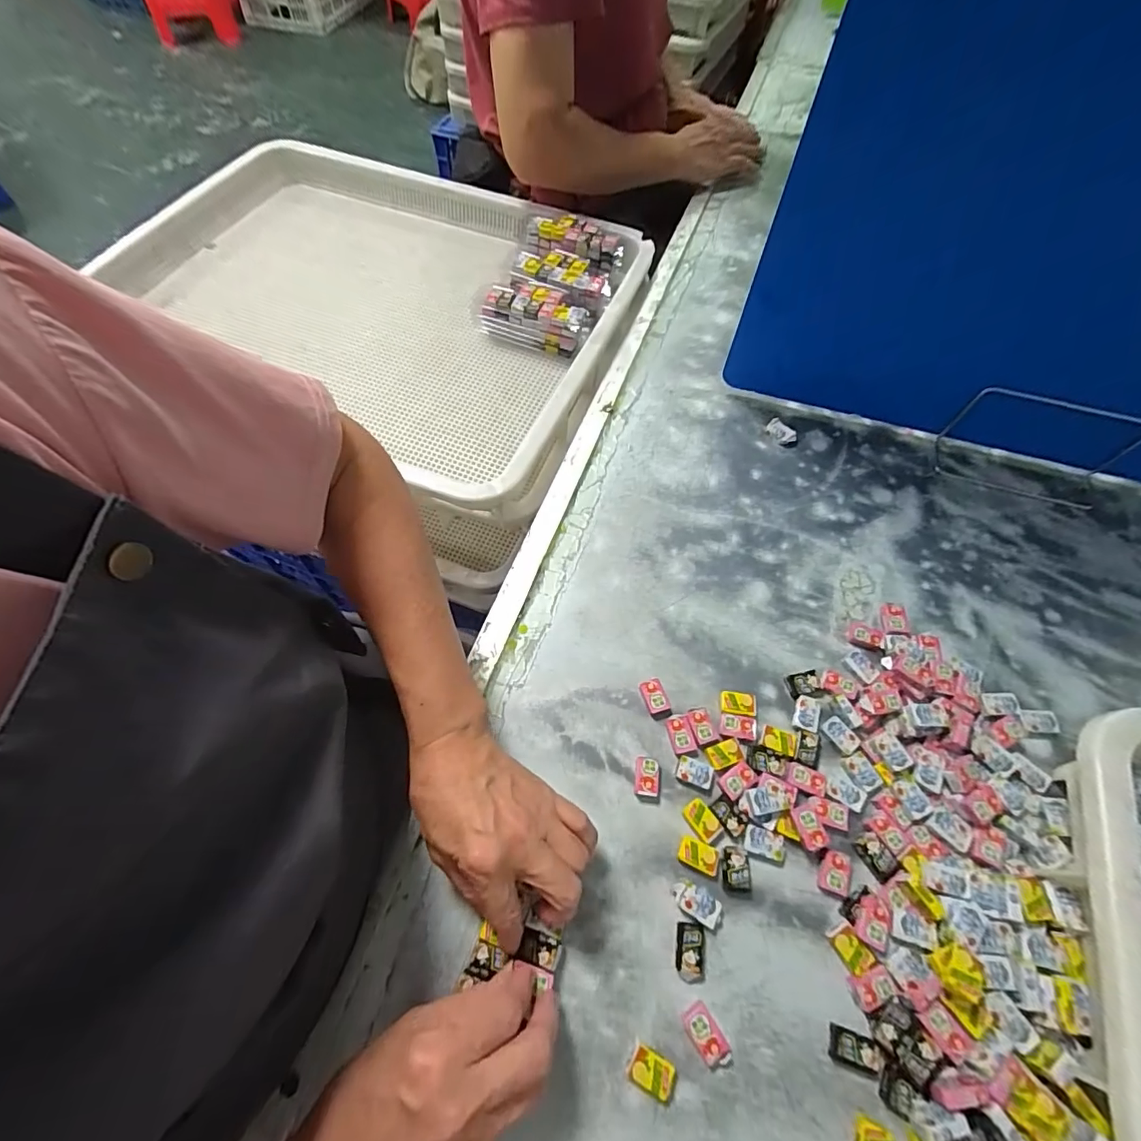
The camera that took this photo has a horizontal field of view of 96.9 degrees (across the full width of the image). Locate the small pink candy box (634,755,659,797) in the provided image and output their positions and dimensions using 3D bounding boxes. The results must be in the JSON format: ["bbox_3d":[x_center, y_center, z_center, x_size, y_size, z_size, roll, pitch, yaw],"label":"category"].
[{"bbox_3d":[0.057,0.153,0.374,0.018,0.009,0.026,7,62,3],"label":"small pink candy box"}]

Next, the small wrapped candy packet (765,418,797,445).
[{"bbox_3d":[0.221,-0.146,0.529,0.019,0.008,0.032,-41,69,-19],"label":"small wrapped candy packet"}]

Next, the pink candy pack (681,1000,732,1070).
[{"bbox_3d":[0.083,0.284,0.307,0.018,0.011,0.033,-30,66,-15],"label":"pink candy pack"}]

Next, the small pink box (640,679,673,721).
[{"bbox_3d":[0.067,0.102,0.398,0.017,0.008,0.030,-17,64,-9],"label":"small pink box"}]

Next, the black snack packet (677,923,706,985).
[{"bbox_3d":[0.078,0.247,0.325,0.018,0.007,0.031,5,62,2],"label":"black snack packet"}]

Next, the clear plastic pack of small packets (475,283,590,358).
[{"bbox_3d":[-0.043,-0.302,0.600,0.129,0.042,0.064,14,63,7],"label":"clear plastic pack of small packets"}]

